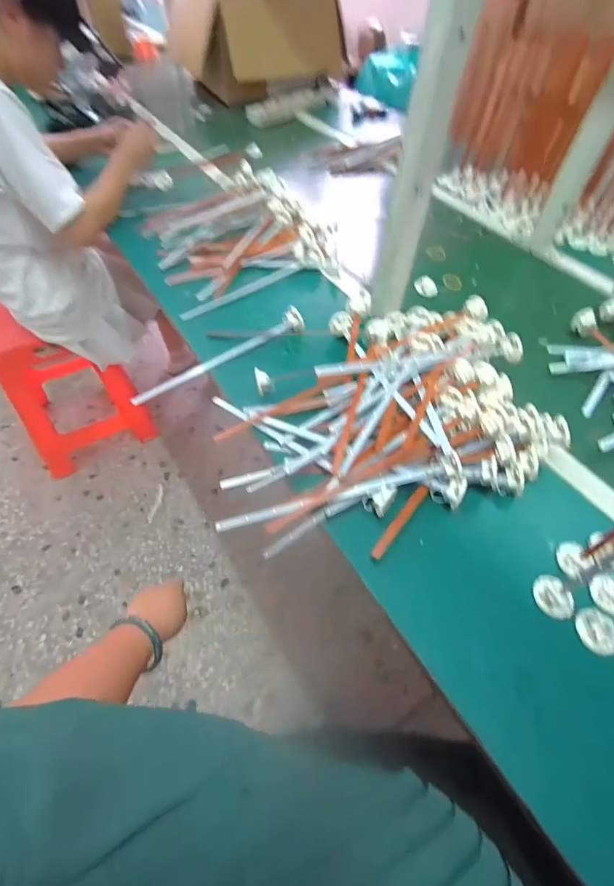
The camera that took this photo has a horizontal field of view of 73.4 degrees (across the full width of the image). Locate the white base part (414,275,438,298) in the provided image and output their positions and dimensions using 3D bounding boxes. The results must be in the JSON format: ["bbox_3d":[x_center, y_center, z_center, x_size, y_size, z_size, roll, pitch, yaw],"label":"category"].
[{"bbox_3d":[0.224,-0.295,0.774,0.032,0.020,0.051,-7,54,-8],"label":"white base part"}]

